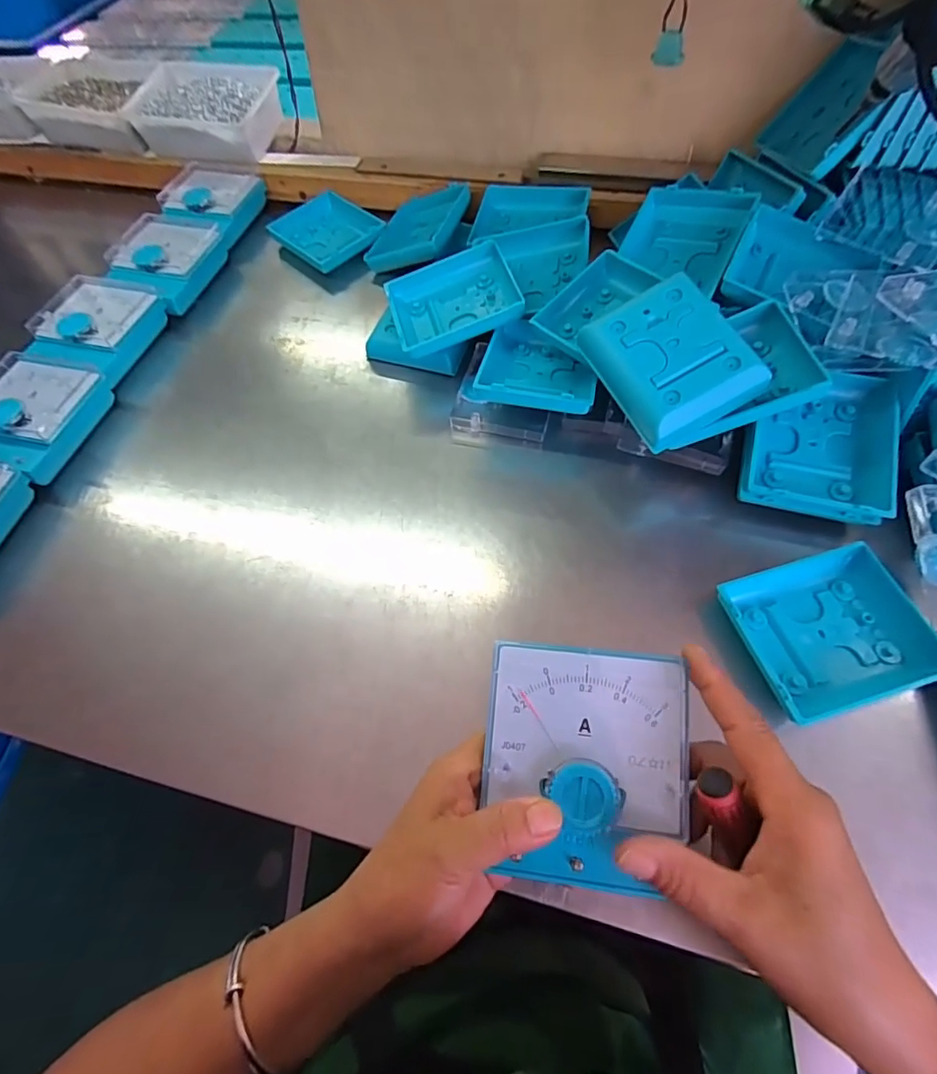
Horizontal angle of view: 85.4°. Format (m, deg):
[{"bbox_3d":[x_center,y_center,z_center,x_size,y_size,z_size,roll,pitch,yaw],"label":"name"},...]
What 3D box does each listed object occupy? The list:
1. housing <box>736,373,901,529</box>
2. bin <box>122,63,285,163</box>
[{"bbox_3d":[0.261,-0.073,0.380,0.095,0.030,0.114,13,63,11],"label":"housing"},{"bbox_3d":[-0.325,-0.536,0.647,0.168,0.063,0.119,17,64,13],"label":"bin"}]

